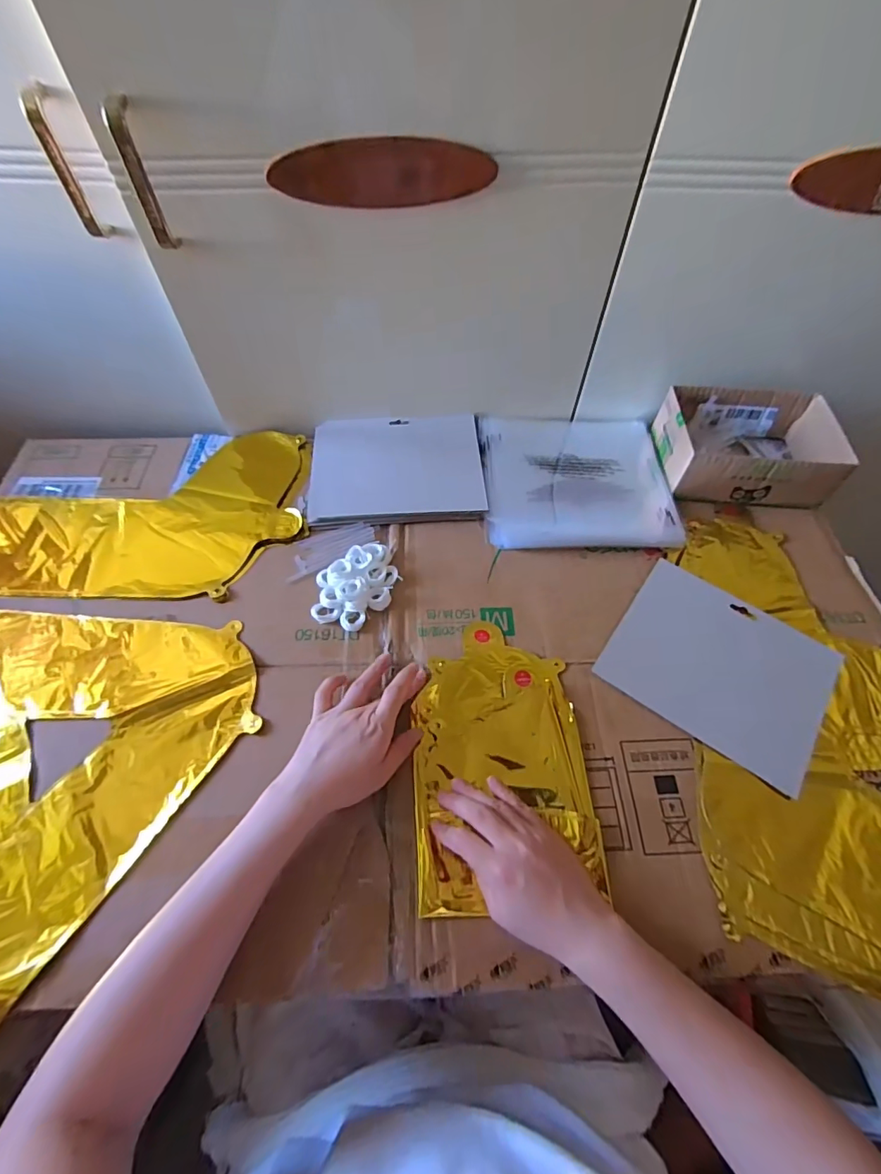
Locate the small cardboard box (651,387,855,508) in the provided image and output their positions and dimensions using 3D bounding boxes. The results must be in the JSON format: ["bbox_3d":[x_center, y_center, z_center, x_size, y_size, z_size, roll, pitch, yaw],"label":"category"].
[{"bbox_3d":[0.370,-0.171,0.606,0.186,0.068,0.137,3,59,0],"label":"small cardboard box"}]

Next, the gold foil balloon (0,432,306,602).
[{"bbox_3d":[-0.362,-0.080,0.565,0.394,0.016,0.226,-6,59,-5],"label":"gold foil balloon"}]

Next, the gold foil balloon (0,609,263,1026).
[{"bbox_3d":[-0.391,0.139,0.441,0.359,0.036,0.351,27,62,14],"label":"gold foil balloon"}]

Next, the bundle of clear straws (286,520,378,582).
[{"bbox_3d":[-0.120,-0.044,0.541,0.100,0.006,0.046,-18,61,-12],"label":"bundle of clear straws"}]

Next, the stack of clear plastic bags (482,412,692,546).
[{"bbox_3d":[0.164,-0.140,0.614,0.221,0.016,0.219,0,59,-2],"label":"stack of clear plastic bags"}]

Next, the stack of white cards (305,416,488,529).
[{"bbox_3d":[-0.051,-0.148,0.613,0.209,0.012,0.171,-3,59,-3],"label":"stack of white cards"}]

